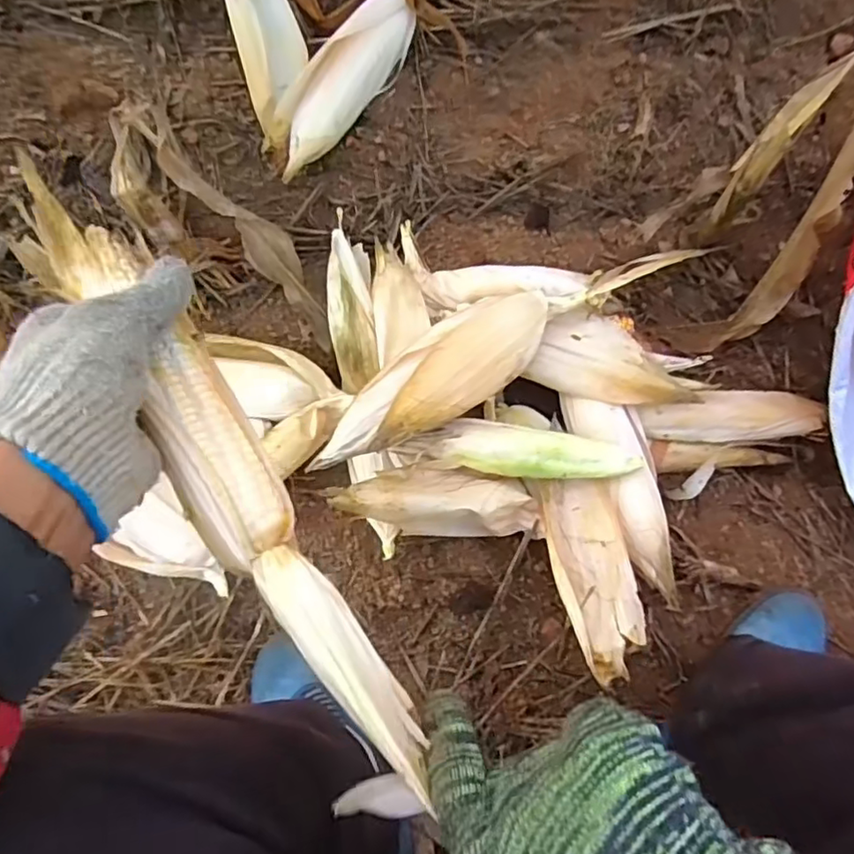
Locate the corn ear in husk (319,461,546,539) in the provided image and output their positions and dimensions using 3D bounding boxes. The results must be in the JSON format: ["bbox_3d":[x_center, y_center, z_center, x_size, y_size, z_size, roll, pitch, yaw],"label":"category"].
[{"bbox_3d":[0.014,0.073,0.600,0.213,0.054,0.070,6,78,-25],"label":"corn ear in husk"}]

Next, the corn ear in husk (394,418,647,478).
[{"bbox_3d":[0.090,0.028,0.622,0.235,0.049,0.054,8,76,5],"label":"corn ear in husk"}]

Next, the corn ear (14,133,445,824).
[{"bbox_3d":[-0.096,0.030,0.300,0.051,0.038,0.336,-33,84,-5],"label":"corn ear"}]

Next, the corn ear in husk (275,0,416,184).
[{"bbox_3d":[-0.109,-0.423,0.769,0.074,0.058,0.257,35,80,9],"label":"corn ear in husk"}]

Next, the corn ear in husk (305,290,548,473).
[{"bbox_3d":[0.007,-0.047,0.599,0.273,0.053,0.090,-38,77,-7],"label":"corn ear in husk"}]

